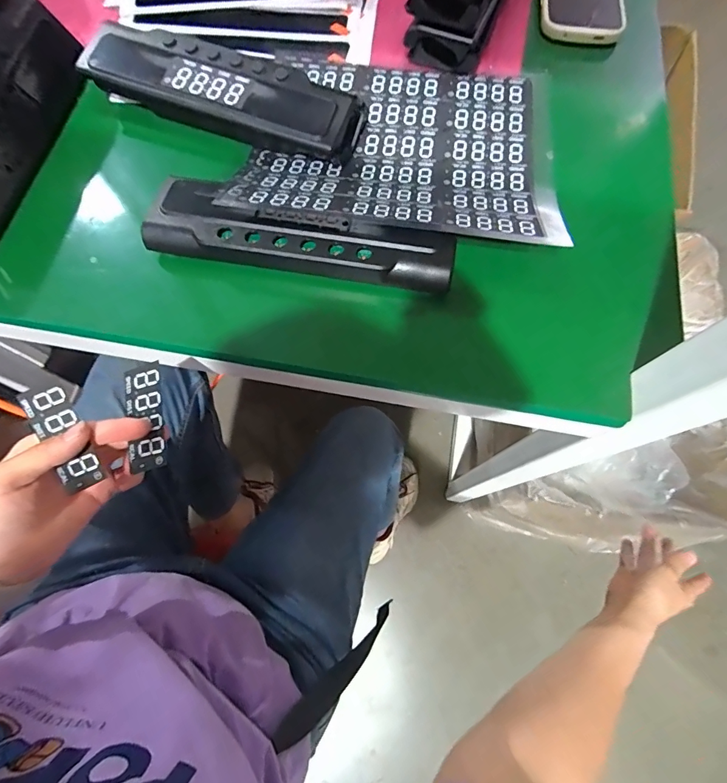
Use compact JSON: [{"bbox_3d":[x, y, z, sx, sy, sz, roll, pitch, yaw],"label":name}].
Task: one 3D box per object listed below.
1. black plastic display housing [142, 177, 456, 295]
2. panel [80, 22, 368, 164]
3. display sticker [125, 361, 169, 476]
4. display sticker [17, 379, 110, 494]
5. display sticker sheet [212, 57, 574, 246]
[{"bbox_3d":[-0.049,-0.119,0.330,0.239,0.032,0.059,12,71,6],"label":"black plastic display housing"},{"bbox_3d":[-0.125,-0.268,0.371,0.247,0.041,0.068,17,72,7],"label":"panel"},{"bbox_3d":[-0.154,0.018,0.290,0.032,0.005,0.075,-17,74,12],"label":"display sticker"},{"bbox_3d":[-0.204,0.030,0.279,0.030,0.005,0.073,-27,91,-2],"label":"display sticker"},{"bbox_3d":[0.030,-0.216,0.361,0.260,0.031,0.204,6,71,3],"label":"display sticker sheet"}]

